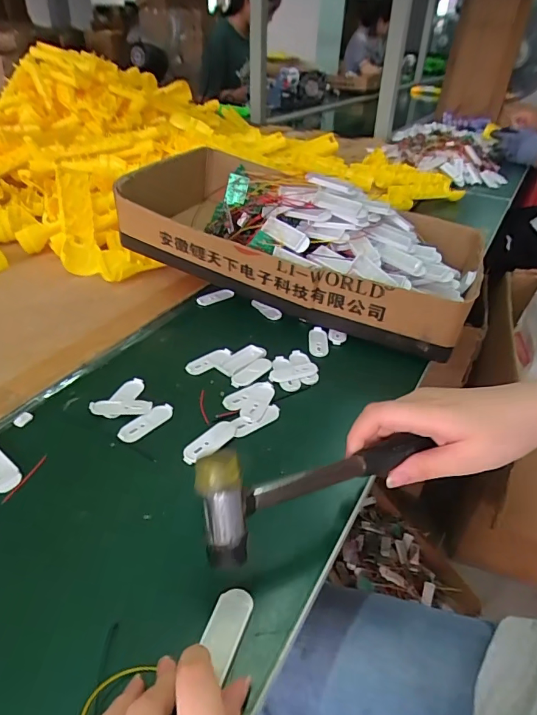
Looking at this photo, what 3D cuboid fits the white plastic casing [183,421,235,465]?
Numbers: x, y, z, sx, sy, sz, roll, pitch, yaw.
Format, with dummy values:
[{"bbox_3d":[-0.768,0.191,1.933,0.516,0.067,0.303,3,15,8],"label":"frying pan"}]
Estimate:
[{"bbox_3d":[-0.047,0.068,0.360,0.018,0.007,0.048,32,46,33],"label":"white plastic casing"}]

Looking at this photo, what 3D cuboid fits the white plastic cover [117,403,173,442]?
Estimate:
[{"bbox_3d":[-0.102,0.054,0.376,0.019,0.004,0.050,30,45,32],"label":"white plastic cover"}]

